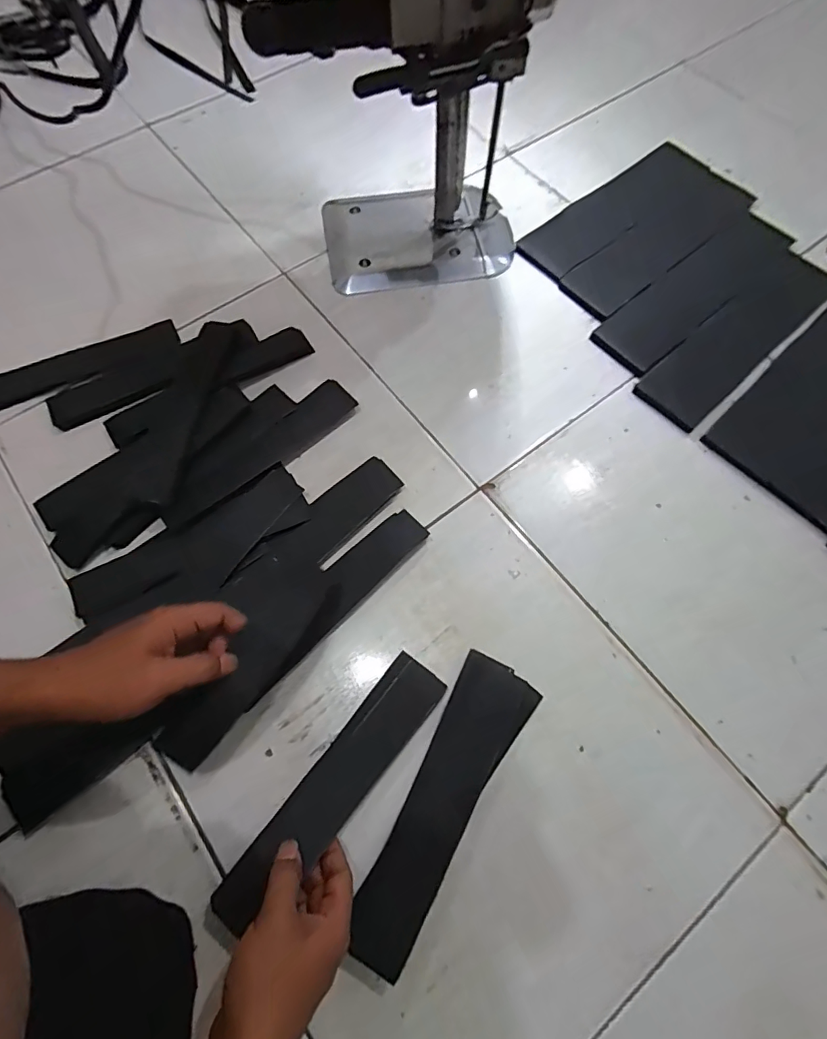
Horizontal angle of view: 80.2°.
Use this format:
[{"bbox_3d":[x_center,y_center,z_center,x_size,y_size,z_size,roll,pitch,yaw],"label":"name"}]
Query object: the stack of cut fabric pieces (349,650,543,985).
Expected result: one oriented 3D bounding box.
[{"bbox_3d":[0.027,0.237,0.413,0.068,0.028,0.239,27,72,10],"label":"stack of cut fabric pieces"}]

